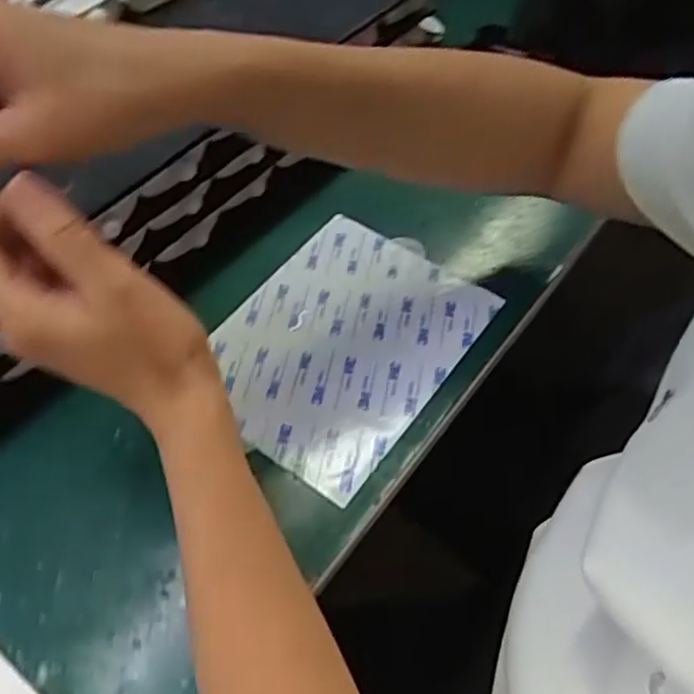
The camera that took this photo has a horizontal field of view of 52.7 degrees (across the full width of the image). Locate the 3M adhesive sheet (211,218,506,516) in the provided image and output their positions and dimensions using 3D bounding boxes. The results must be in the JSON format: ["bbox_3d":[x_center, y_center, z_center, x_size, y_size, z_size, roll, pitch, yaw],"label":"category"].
[{"bbox_3d":[-0.003,-0.006,0.432,0.131,0.005,0.172,30,60,22],"label":"3M adhesive sheet"}]

